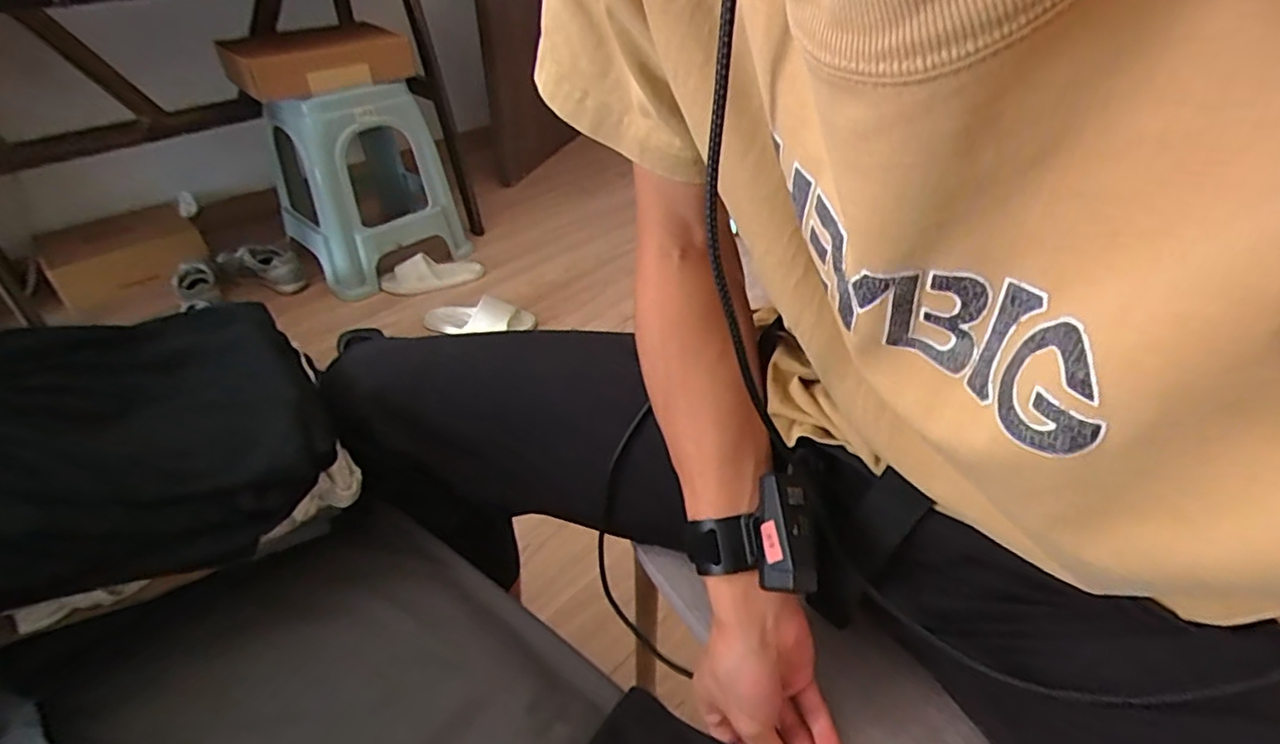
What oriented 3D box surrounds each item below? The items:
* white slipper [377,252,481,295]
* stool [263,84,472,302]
[{"bbox_3d":[-0.544,-0.258,1.641,0.254,0.054,0.106,-9,40,-13],"label":"white slipper"},{"bbox_3d":[-0.680,-0.481,1.588,0.259,0.462,0.391,32,48,32],"label":"stool"}]

